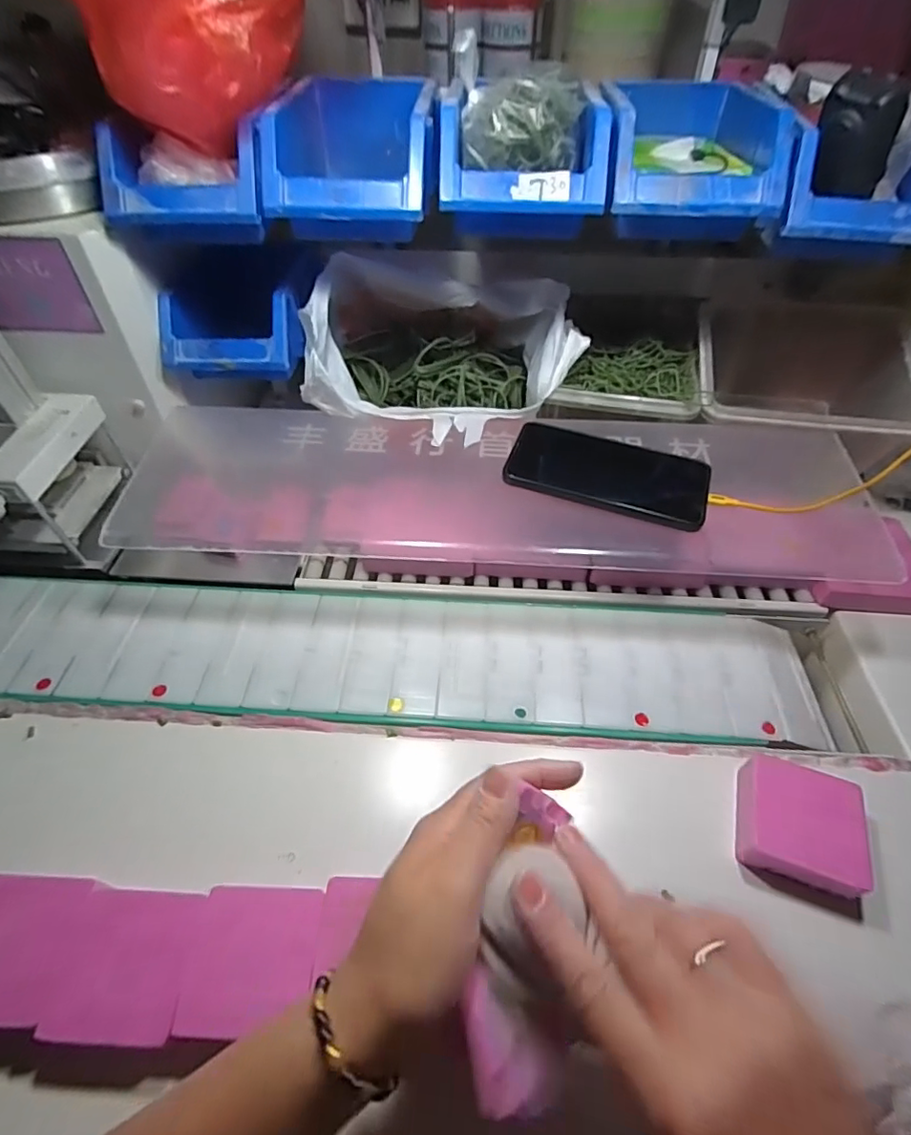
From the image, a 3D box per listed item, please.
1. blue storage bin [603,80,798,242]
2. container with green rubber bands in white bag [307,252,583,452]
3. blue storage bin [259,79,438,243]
[{"bbox_3d":[0.190,-0.339,0.441,0.132,0.068,0.194,9,49,6],"label":"blue storage bin"},{"bbox_3d":[-0.013,-0.214,0.543,0.267,0.113,0.221,9,49,6],"label":"container with green rubber bands in white bag"},{"bbox_3d":[-0.084,-0.348,0.457,0.122,0.076,0.183,3,49,0],"label":"blue storage bin"}]

